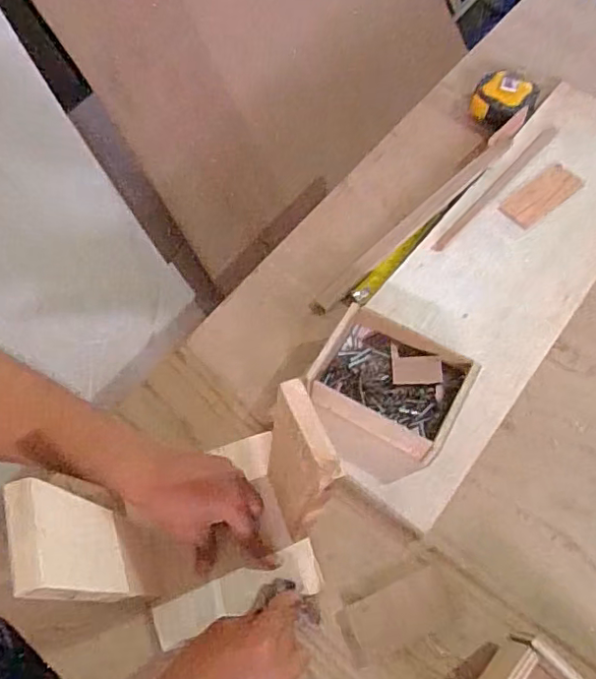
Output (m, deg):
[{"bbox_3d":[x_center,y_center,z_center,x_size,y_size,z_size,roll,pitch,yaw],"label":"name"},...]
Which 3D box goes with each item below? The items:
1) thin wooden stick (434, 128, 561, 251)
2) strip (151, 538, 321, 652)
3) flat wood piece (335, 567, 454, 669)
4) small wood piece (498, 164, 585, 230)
[{"bbox_3d":[0.260,-0.197,0.734,0.017,0.012,0.266,38,68,19],"label":"thin wooden stick"},{"bbox_3d":[-0.053,0.231,0.512,0.150,0.009,0.041,-19,64,-9],"label":"strip"},{"bbox_3d":[0.088,0.249,0.510,0.098,0.004,0.048,-21,64,-11],"label":"flat wood piece"},{"bbox_3d":[0.313,-0.184,0.729,0.122,0.008,0.046,-37,68,-18],"label":"small wood piece"}]

